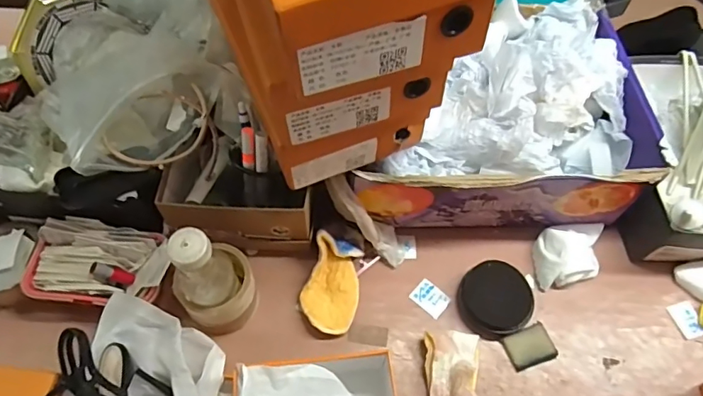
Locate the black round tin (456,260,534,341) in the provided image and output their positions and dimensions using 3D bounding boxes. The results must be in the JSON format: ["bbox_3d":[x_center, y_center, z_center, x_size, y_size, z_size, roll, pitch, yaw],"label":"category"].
[{"bbox_3d":[0.187,0.129,0.639,0.088,0.031,0.089,1,58,-2],"label":"black round tin"}]

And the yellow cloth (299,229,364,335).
[{"bbox_3d":[-0.024,0.111,0.637,0.069,0.045,0.115,14,59,6],"label":"yellow cloth"}]

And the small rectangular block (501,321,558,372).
[{"bbox_3d":[0.225,0.188,0.625,0.061,0.011,0.045,-20,61,-14],"label":"small rectangular block"}]

